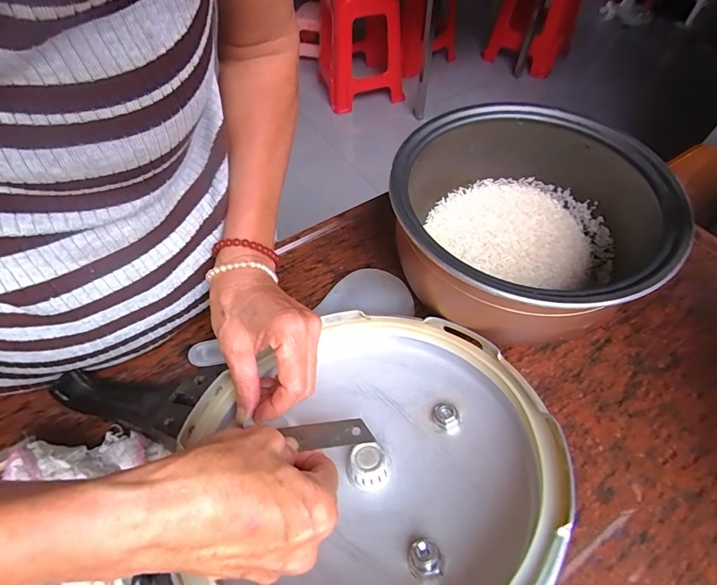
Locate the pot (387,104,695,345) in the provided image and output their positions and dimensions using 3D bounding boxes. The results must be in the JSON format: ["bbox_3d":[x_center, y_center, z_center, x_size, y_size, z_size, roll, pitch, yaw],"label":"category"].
[{"bbox_3d":[0.124,-0.045,0.320,0.186,0.112,0.191,-1,56,2],"label":"pot"}]

